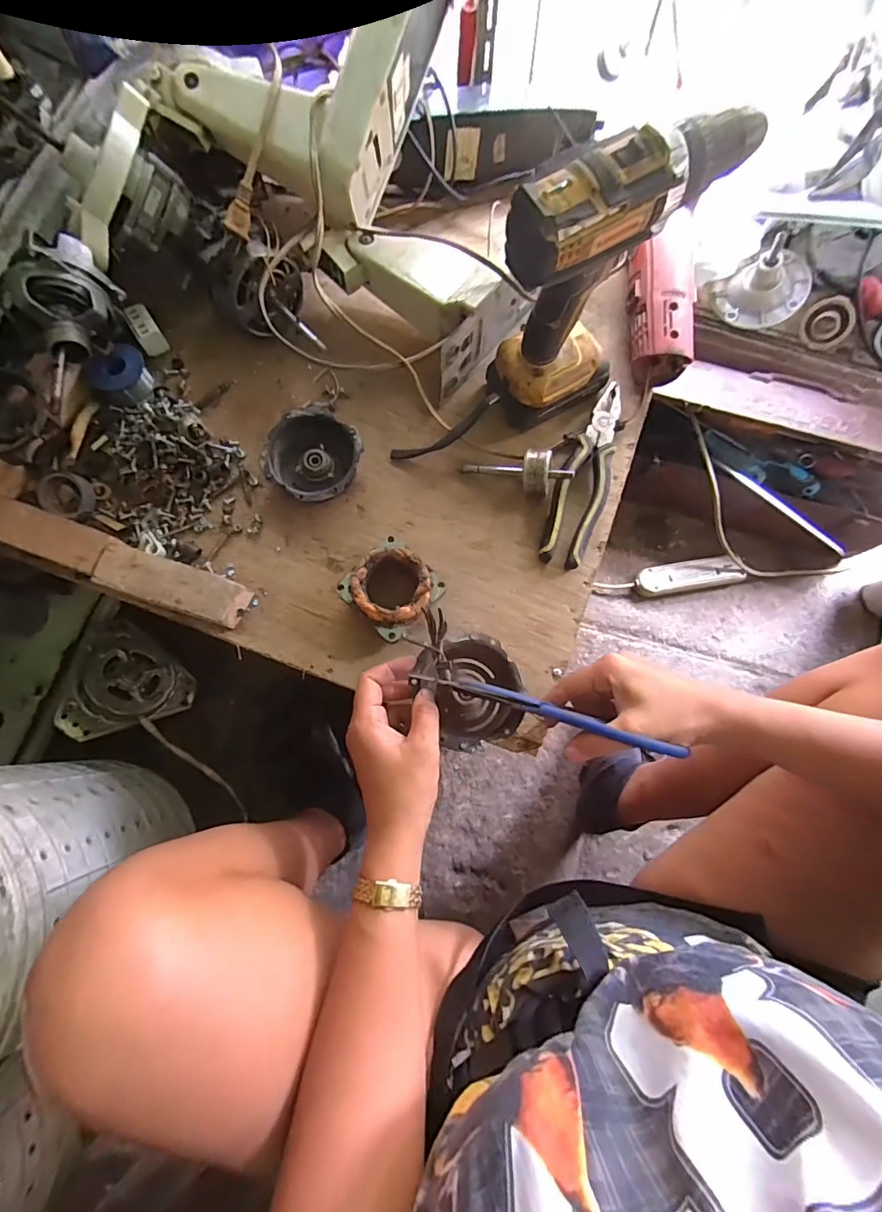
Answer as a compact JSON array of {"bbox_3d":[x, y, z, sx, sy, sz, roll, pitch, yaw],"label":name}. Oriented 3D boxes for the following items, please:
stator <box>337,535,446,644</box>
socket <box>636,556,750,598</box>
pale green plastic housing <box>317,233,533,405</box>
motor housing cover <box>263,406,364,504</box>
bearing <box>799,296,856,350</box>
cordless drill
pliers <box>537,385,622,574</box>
[{"bbox_3d":[-0.042,-0.016,0.430,0.074,0.044,0.079,43,79,9],"label":"stator"},{"bbox_3d":[0.408,-0.051,0.772,0.176,0.031,0.048,-8,77,-3],"label":"socket"},{"bbox_3d":[-0.023,-0.317,0.472,0.107,0.082,0.186,-43,81,-10],"label":"pale green plastic housing"},{"bbox_3d":[-0.123,-0.145,0.466,0.095,0.029,0.088,43,79,9],"label":"motor housing cover"},{"bbox_3d":[0.542,-0.396,0.660,0.025,0.062,0.062,-35,94,-18],"label":"bearing"},{"bbox_3d":[0.125,-0.266,0.399,0.179,0.217,0.075,-38,80,-9],"label":"cordless drill"},{"bbox_3d":[0.147,-0.127,0.467,0.051,0.029,0.189,26,77,5],"label":"pliers"}]

